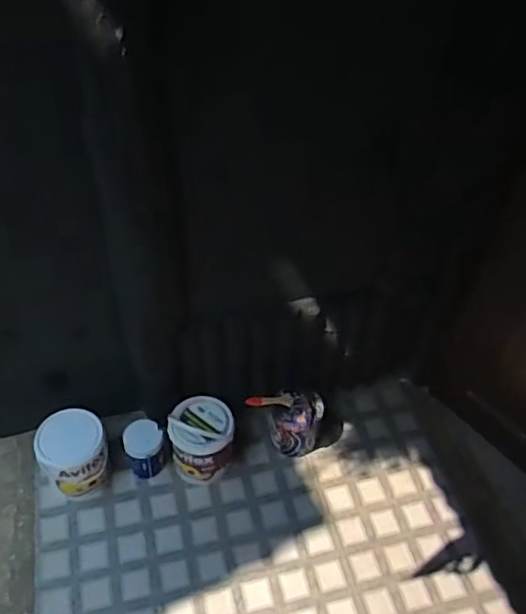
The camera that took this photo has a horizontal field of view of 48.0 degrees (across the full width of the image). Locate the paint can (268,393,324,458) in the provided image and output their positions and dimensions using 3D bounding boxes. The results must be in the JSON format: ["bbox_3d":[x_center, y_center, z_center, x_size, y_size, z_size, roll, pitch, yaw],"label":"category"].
[{"bbox_3d":[0.107,0.369,1.803,0.150,0.197,0.140,3,45,-3],"label":"paint can"}]

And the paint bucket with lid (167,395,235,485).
[{"bbox_3d":[-0.180,0.398,1.741,0.178,0.211,0.163,3,45,-3],"label":"paint bucket with lid"}]

